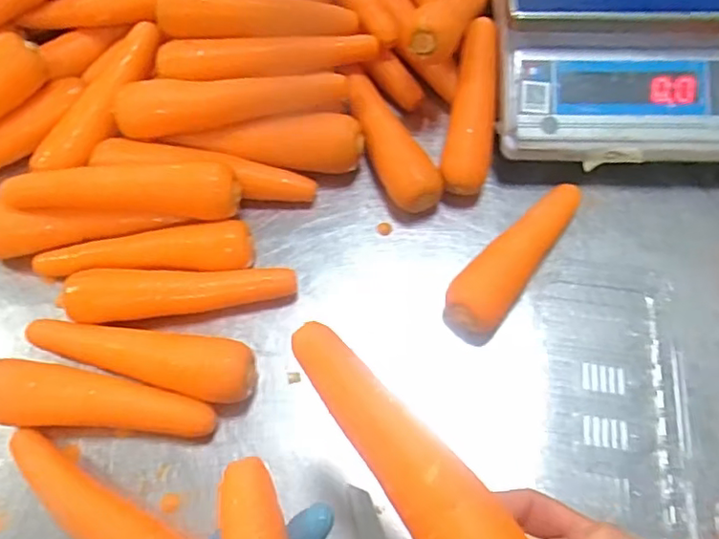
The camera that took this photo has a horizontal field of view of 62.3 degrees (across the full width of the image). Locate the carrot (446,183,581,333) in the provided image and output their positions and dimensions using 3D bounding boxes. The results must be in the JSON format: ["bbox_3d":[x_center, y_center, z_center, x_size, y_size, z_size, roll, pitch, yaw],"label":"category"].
[{"bbox_3d":[0.133,-0.012,0.506,0.046,0.037,0.168,37,70,16],"label":"carrot"}]

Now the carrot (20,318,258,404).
[{"bbox_3d":[-0.166,0.068,0.465,0.180,0.041,0.053,7,65,4],"label":"carrot"}]

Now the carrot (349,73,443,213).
[{"bbox_3d":[0.026,-0.124,0.564,0.048,0.045,0.162,-22,67,-10],"label":"carrot"}]

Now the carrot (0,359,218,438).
[{"bbox_3d":[-0.199,0.101,0.448,0.185,0.048,0.043,4,65,2],"label":"carrot"}]

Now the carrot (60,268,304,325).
[{"bbox_3d":[-0.147,0.022,0.497,0.183,0.034,0.040,-2,65,-1],"label":"carrot"}]

